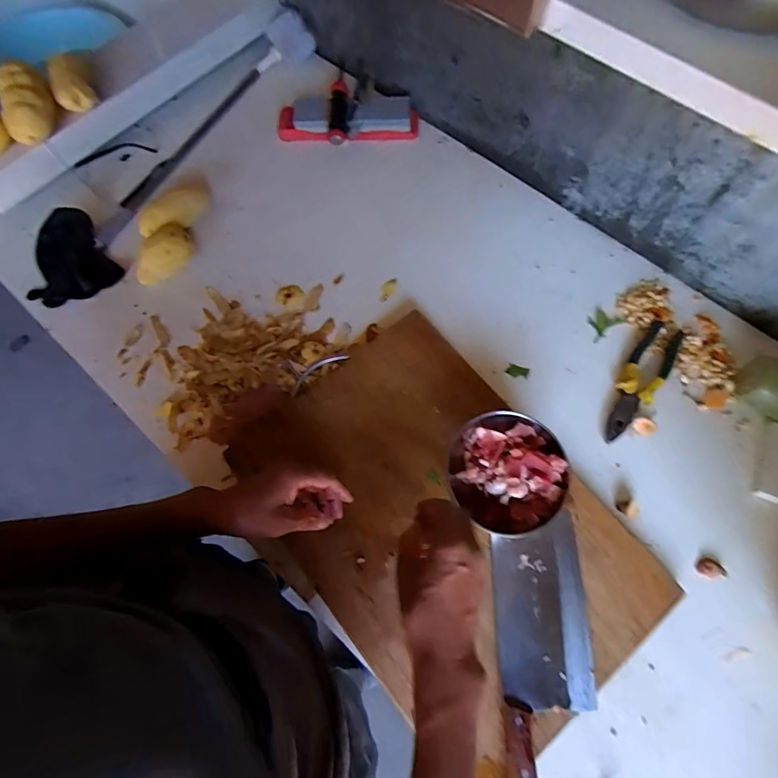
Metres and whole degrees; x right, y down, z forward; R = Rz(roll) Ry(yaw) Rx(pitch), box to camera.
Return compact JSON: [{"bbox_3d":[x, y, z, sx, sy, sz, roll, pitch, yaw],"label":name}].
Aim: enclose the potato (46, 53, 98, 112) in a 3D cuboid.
[{"bbox_3d":[-0.498,-0.481,0.700,0.062,0.058,0.055,-29,71,-10],"label":"potato"}]

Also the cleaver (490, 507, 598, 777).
[{"bbox_3d":[0.172,0.298,0.491,0.097,0.018,0.291,0,68,1],"label":"cleaver"}]

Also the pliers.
[{"bbox_3d":[0.346,-0.012,0.613,0.053,0.016,0.197,34,72,13],"label":"pliers"}]

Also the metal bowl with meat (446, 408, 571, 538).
[{"bbox_3d":[0.141,0.101,0.534,0.128,0.075,0.133,0,68,1],"label":"metal bowl with meat"}]

